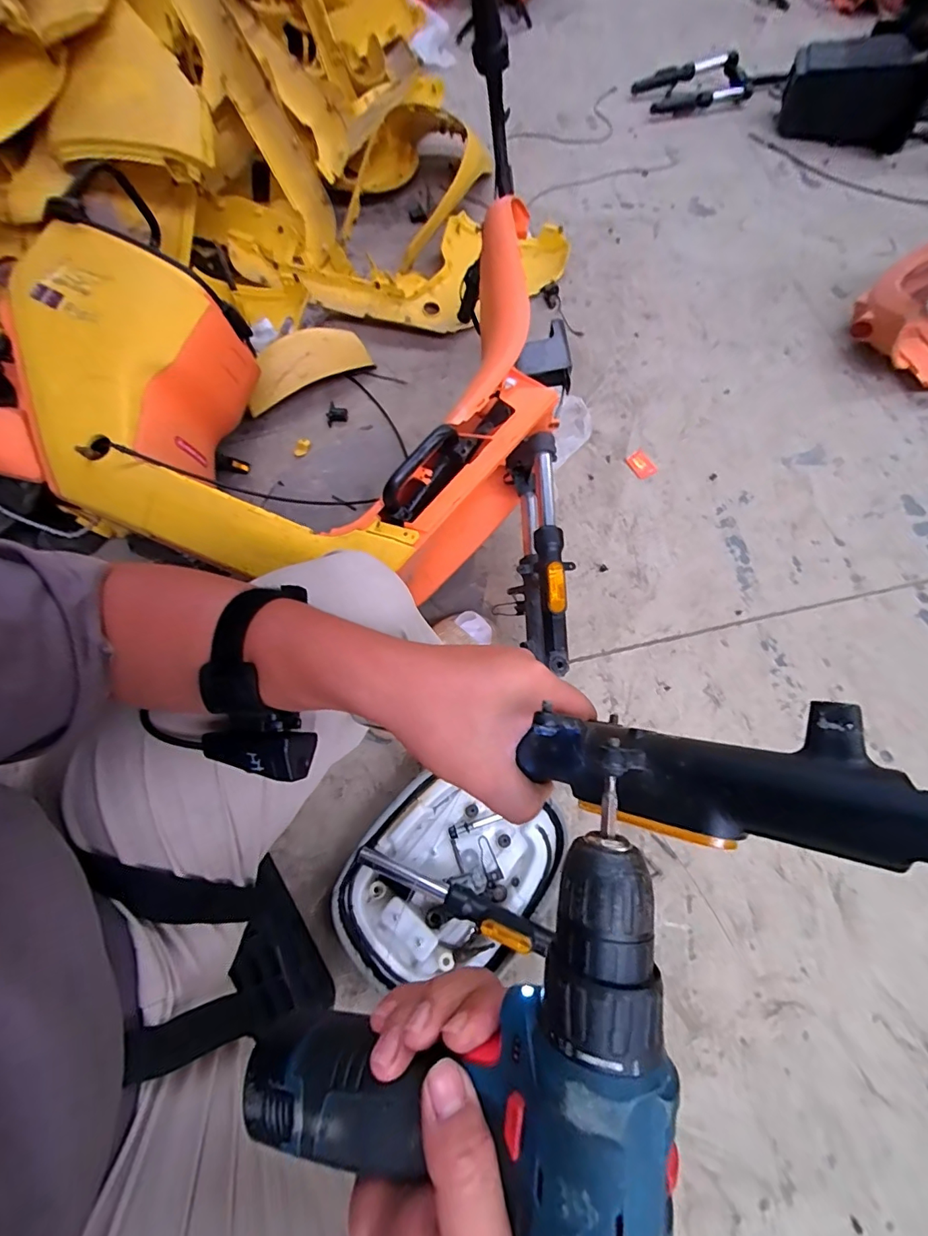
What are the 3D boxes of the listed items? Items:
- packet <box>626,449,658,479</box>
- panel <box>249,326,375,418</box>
[{"bbox_3d":[0.393,-0.340,1.055,0.053,0.010,0.064,-32,71,-12],"label":"packet"},{"bbox_3d":[-0.364,-0.579,1.086,0.297,0.116,0.042,-33,33,-18],"label":"panel"}]

